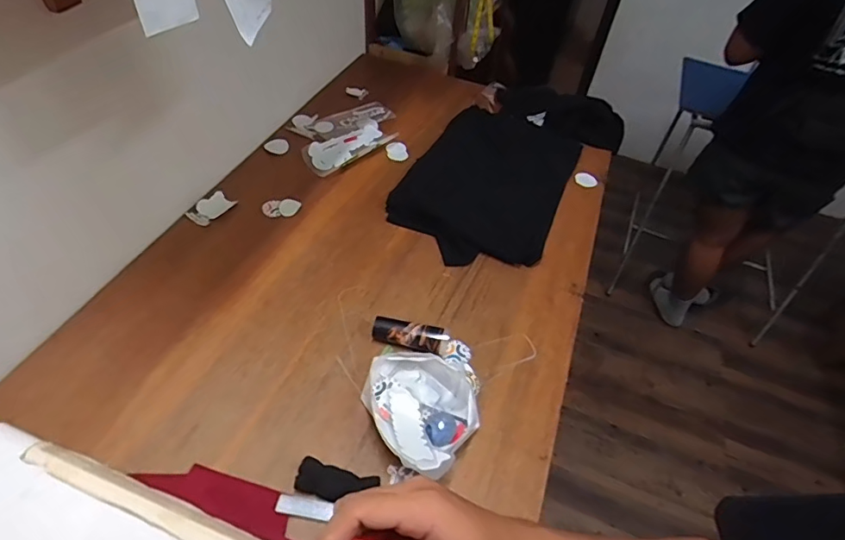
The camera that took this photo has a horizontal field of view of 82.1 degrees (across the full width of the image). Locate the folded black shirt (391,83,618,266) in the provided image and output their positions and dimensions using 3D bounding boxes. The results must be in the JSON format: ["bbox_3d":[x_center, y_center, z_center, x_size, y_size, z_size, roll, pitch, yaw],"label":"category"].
[{"bbox_3d":[0.245,-0.307,1.299,0.405,0.073,0.787,30,53,19],"label":"folded black shirt"}]

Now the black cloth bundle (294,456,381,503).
[{"bbox_3d":[-0.131,0.327,0.743,0.120,0.025,0.050,14,49,6],"label":"black cloth bundle"}]

